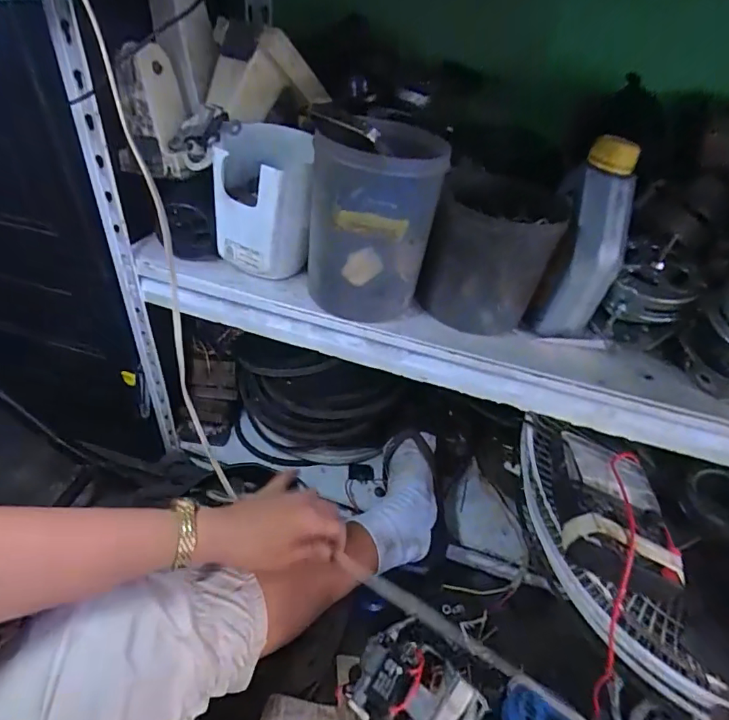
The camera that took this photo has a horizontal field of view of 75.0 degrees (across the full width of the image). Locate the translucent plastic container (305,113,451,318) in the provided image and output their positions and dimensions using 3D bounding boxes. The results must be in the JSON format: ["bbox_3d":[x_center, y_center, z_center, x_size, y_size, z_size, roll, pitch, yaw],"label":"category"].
[{"bbox_3d":[0.003,-0.145,0.497,0.120,0.202,0.108,-5,41,-15],"label":"translucent plastic container"}]

